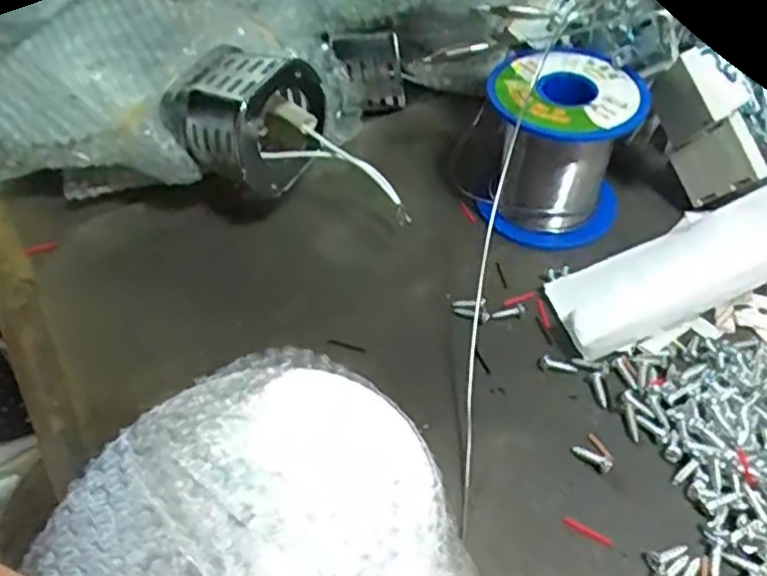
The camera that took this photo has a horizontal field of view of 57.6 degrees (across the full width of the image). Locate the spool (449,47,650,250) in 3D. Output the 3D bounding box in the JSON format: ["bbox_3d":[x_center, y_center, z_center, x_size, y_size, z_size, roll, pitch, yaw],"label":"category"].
[{"bbox_3d":[0.077,-0.063,0.315,0.070,0.063,0.063,-30,52,-22],"label":"spool"}]

